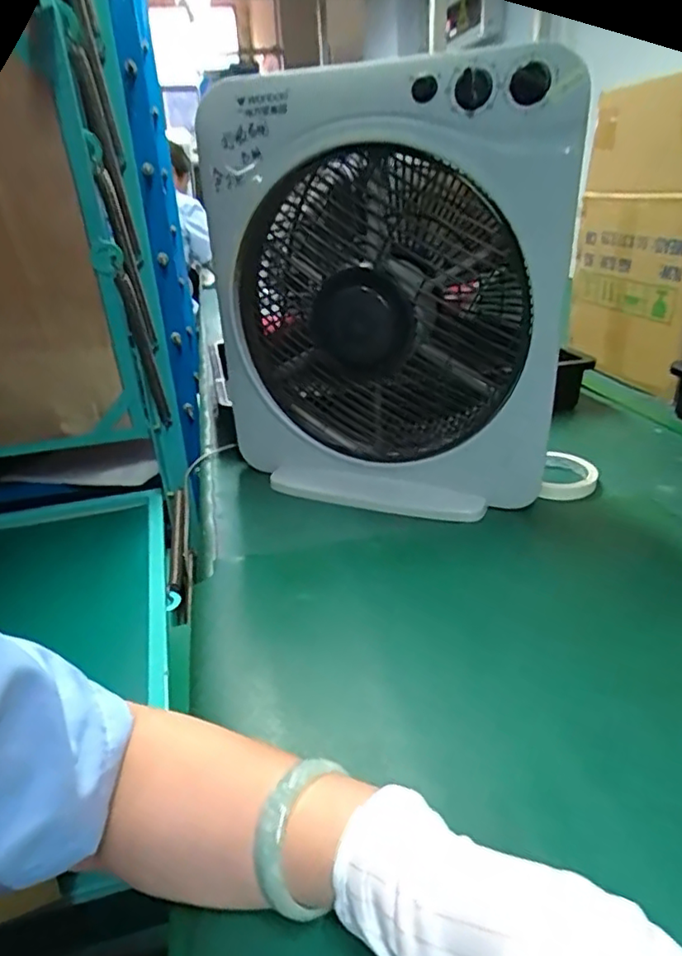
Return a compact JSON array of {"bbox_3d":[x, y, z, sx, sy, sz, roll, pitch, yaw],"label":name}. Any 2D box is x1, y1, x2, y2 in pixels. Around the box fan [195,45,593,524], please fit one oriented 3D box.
[{"bbox_3d":[0.043,-0.178,0.641,0.372,0.424,0.131,12,30,25],"label":"box fan"}]

